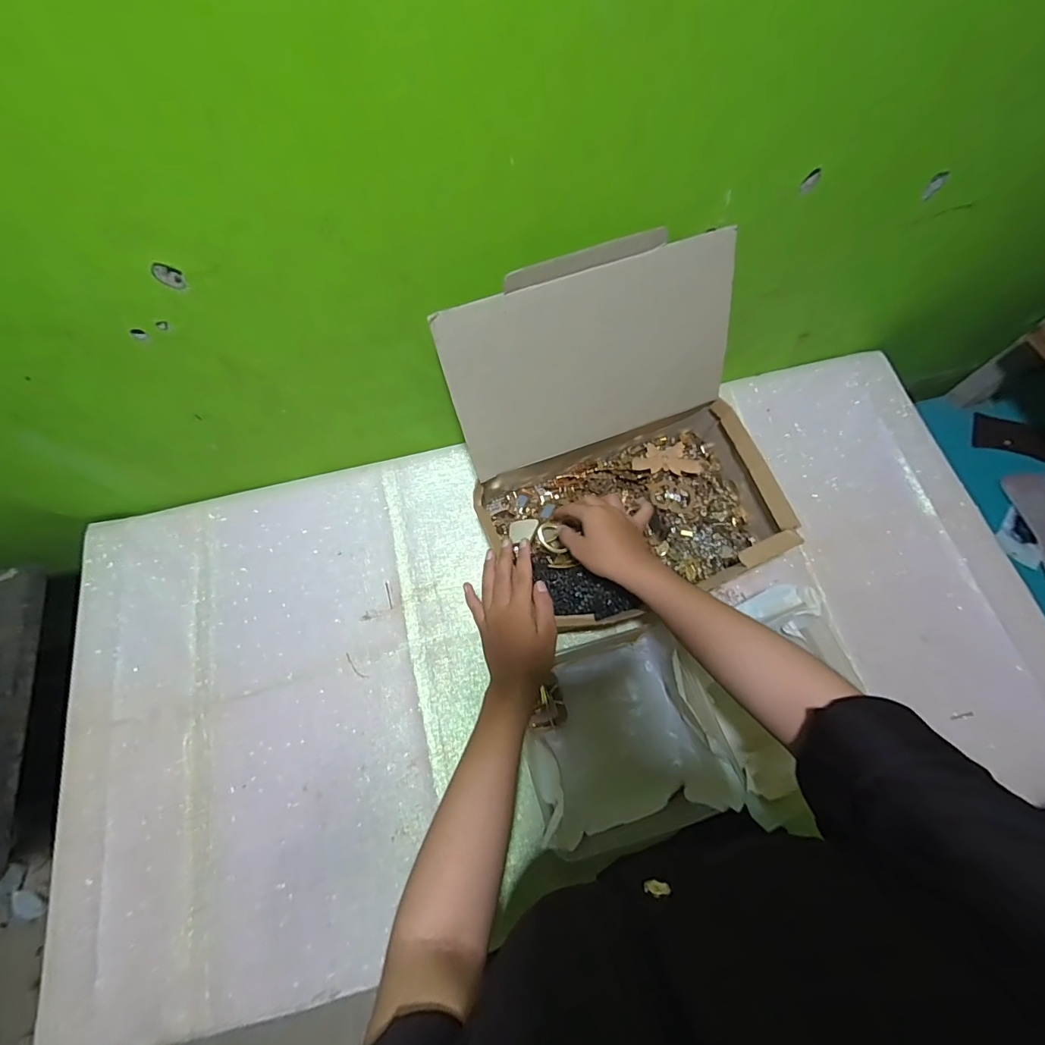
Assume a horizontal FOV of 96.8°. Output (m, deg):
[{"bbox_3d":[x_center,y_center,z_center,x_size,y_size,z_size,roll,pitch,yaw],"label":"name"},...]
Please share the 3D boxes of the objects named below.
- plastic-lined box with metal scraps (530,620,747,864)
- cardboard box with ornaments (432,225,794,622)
[{"bbox_3d":[0.105,0.231,0.514,0.201,0.076,0.193,-17,70,-4],"label":"plastic-lined box with metal scraps"},{"bbox_3d":[0.115,-0.070,0.505,0.324,0.276,0.293,-21,71,-5],"label":"cardboard box with ornaments"}]

